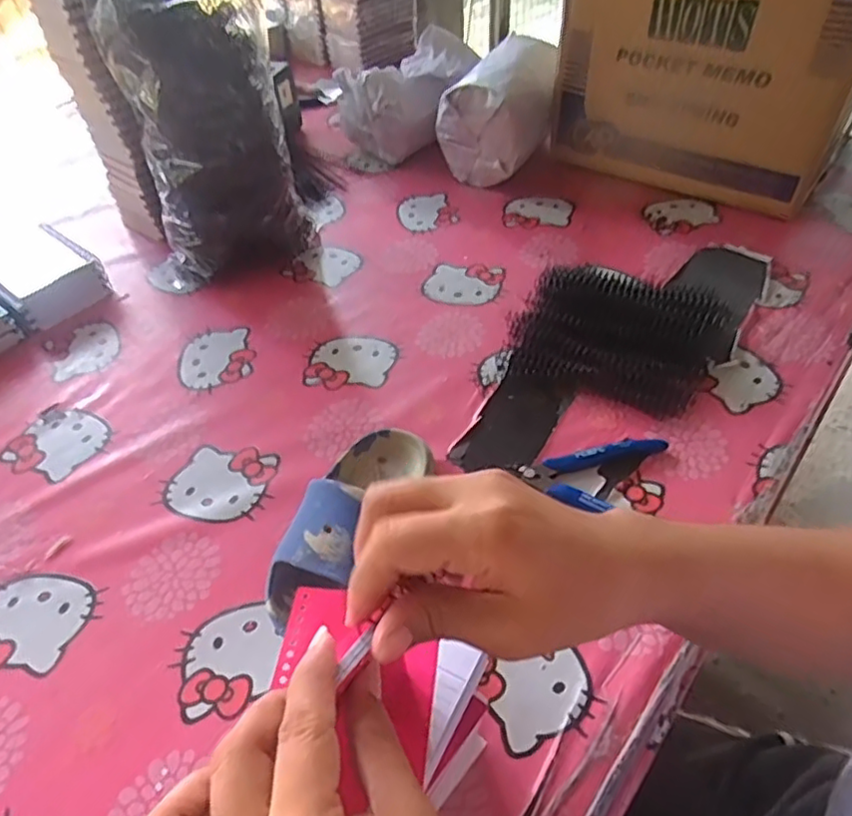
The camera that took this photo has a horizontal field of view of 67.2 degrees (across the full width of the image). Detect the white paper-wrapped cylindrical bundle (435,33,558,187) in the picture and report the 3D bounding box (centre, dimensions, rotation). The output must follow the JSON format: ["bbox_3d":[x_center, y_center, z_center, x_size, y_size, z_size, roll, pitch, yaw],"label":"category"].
[{"bbox_3d":[0.085,-0.361,0.790,0.128,0.131,0.150,7,48,11],"label":"white paper-wrapped cylindrical bundle"}]

